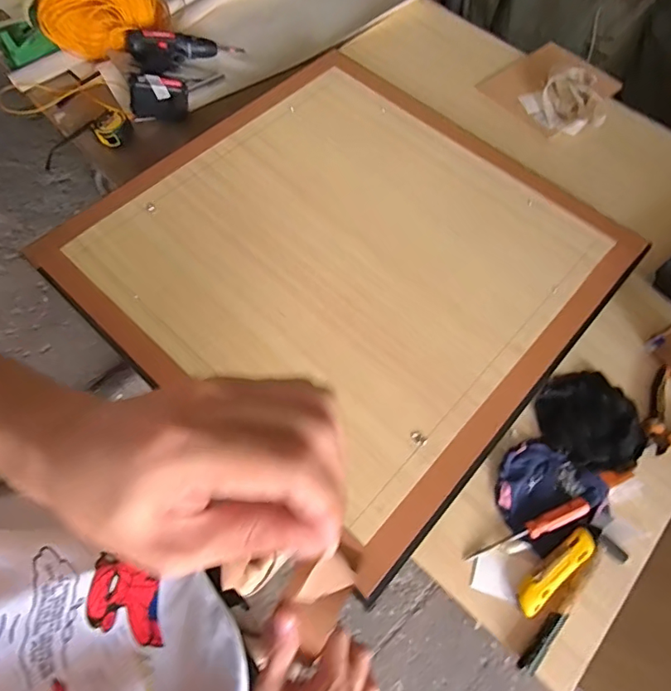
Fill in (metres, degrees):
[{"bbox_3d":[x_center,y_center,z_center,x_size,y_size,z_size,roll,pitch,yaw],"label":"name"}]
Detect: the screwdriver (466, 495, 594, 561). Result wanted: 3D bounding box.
[{"bbox_3d":[0.253,0.244,0.634,0.173,0.027,0.021,-21,65,-11],"label":"screwdriver"}]

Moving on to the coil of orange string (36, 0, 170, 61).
[{"bbox_3d":[-0.490,-0.706,1.011,0.220,0.128,0.159,-5,63,-3],"label":"coil of orange string"}]

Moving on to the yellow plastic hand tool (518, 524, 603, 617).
[{"bbox_3d":[0.286,0.283,0.619,0.144,0.026,0.035,-35,68,-17],"label":"yellow plastic hand tool"}]

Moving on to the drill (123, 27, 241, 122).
[{"bbox_3d":[-0.307,-0.578,0.990,0.223,0.069,0.216,-9,63,-6],"label":"drill"}]

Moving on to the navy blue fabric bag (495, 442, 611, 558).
[{"bbox_3d":[0.292,0.196,0.661,0.142,0.017,0.131,-21,65,-11],"label":"navy blue fabric bag"}]

